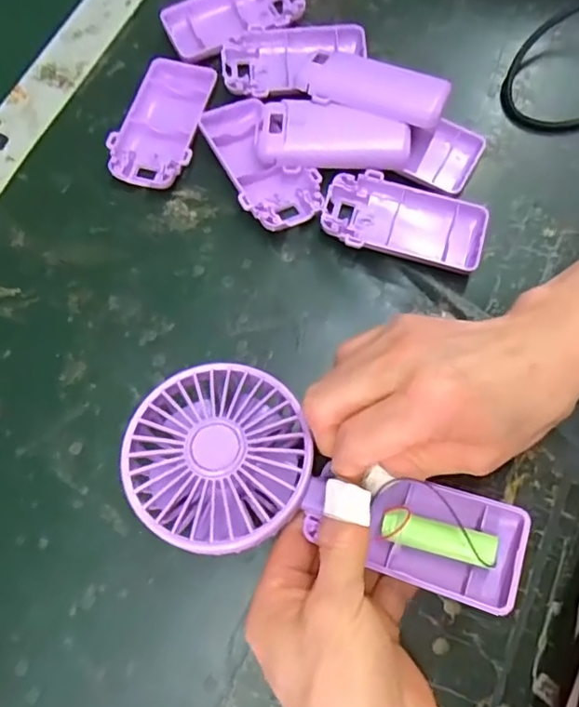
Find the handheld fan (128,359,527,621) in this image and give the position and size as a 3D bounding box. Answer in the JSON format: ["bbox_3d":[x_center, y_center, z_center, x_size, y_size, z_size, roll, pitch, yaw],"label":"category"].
[{"bbox_3d":[0.012,0.061,0.257,0.176,0.027,0.080,19,73,7],"label":"handheld fan"}]

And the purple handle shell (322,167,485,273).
[{"bbox_3d":[0.067,-0.077,0.340,0.093,0.015,0.048,17,72,6],"label":"purple handle shell"}]

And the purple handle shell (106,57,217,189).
[{"bbox_3d":[-0.079,-0.145,0.361,0.048,0.016,0.095,14,72,5],"label":"purple handle shell"}]

